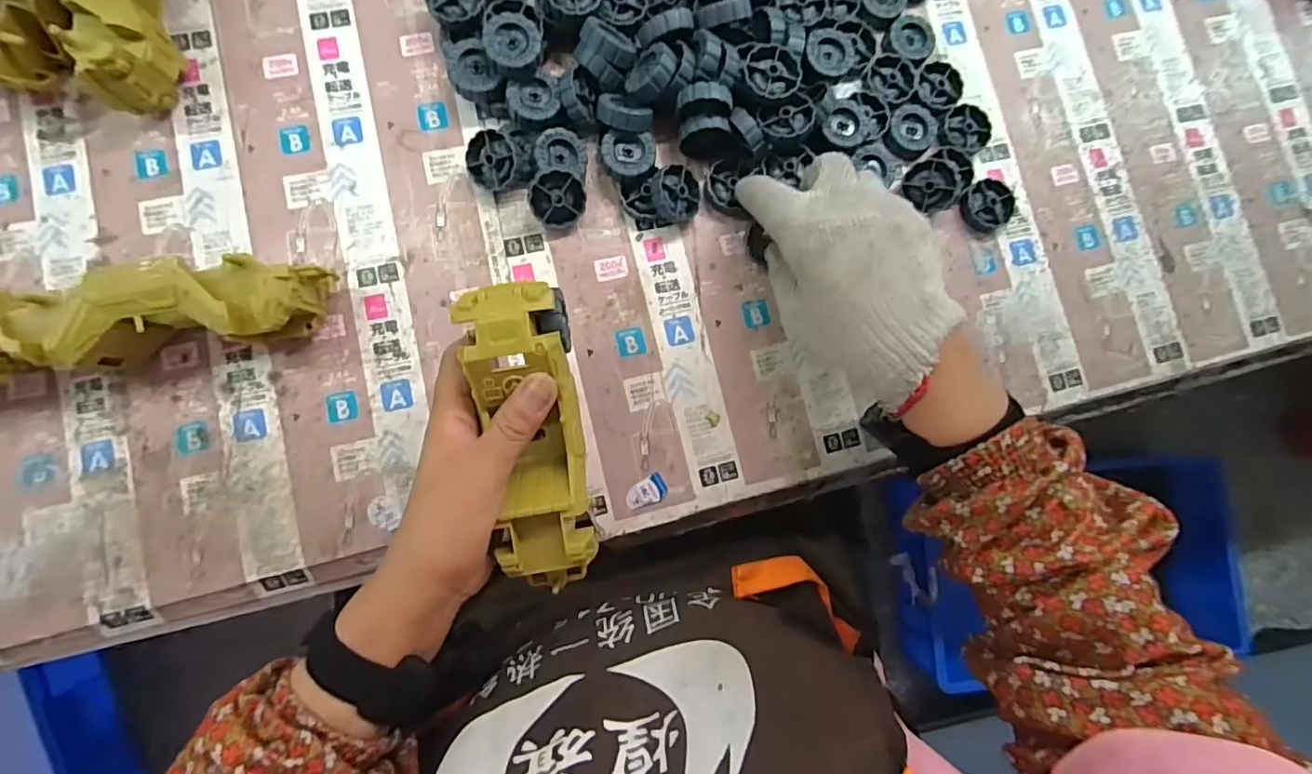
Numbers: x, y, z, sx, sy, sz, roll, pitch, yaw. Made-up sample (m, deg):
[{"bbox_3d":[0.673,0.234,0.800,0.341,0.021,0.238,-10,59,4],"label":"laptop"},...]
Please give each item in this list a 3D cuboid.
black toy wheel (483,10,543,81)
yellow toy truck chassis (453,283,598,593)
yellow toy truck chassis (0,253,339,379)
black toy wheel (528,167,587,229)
[{"bbox_3d":[-0.094,-0.227,0.371,0.036,0.017,0.037,1,85,-6],"label":"black toy wheel"},{"bbox_3d":[-0.068,0.032,0.316,0.053,0.049,0.174,-8,97,-5],"label":"yellow toy truck chassis"},{"bbox_3d":[-0.368,-0.031,0.335,0.324,0.069,0.053,-12,86,-7],"label":"yellow toy truck chassis"},{"bbox_3d":[-0.070,-0.131,0.383,0.038,0.017,0.038,4,118,-28],"label":"black toy wheel"}]

